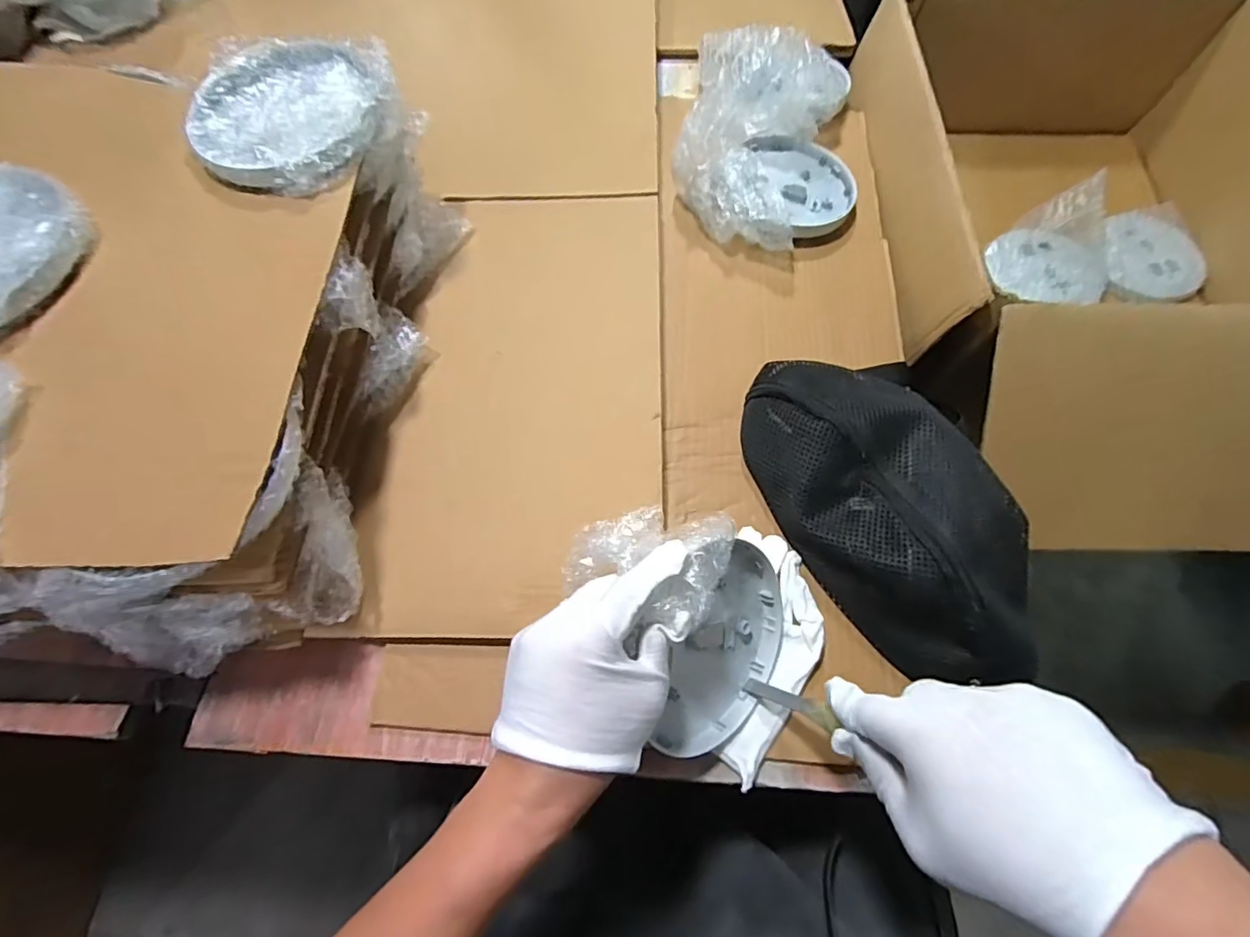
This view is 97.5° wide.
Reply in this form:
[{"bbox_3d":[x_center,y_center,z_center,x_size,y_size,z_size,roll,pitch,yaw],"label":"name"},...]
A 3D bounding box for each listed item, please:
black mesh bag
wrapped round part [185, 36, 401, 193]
[{"bbox_3d":[0.200,0.020,0.409,0.142,0.068,0.261,-25,69,-12],"label":"black mesh bag"},{"bbox_3d":[-0.243,-0.264,0.403,0.155,0.036,0.141,10,66,3],"label":"wrapped round part"}]

